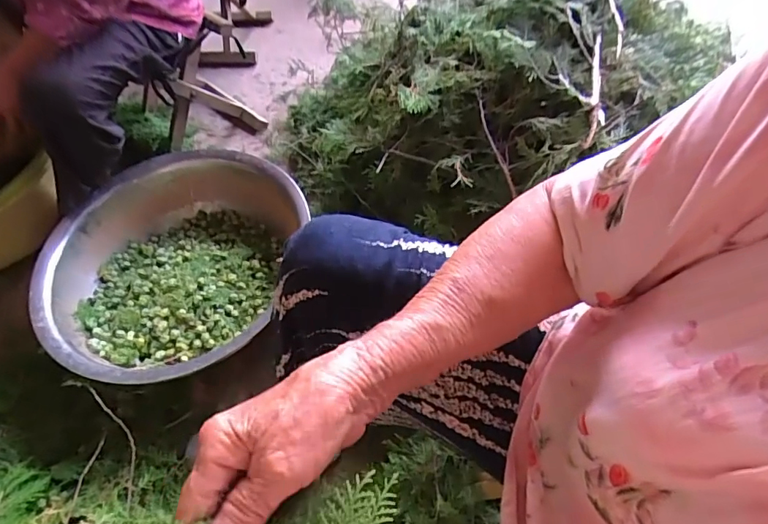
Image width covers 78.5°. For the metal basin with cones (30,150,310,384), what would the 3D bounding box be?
[{"bbox_3d":[-0.366,0.011,0.828,0.391,0.143,0.423,-2,56,3],"label":"metal basin with cones"}]

